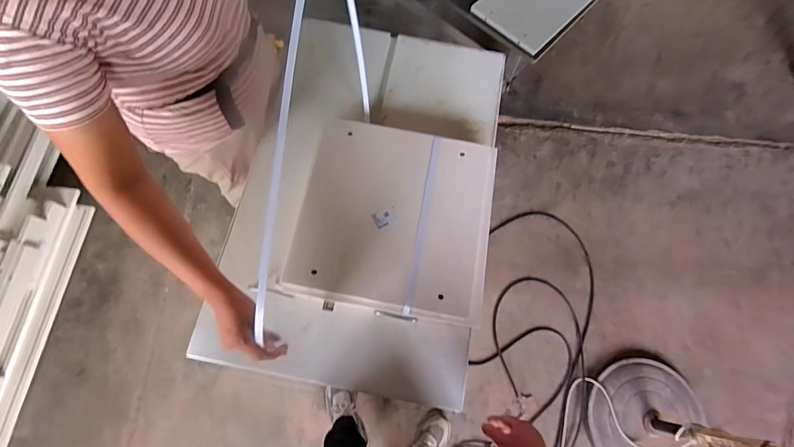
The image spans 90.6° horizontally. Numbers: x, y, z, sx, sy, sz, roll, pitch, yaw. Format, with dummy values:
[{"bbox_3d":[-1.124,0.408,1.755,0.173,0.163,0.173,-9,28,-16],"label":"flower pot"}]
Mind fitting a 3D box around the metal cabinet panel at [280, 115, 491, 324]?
[{"bbox_3d":[-0.002,-0.015,0.845,0.395,0.051,0.388,9,76,5],"label":"metal cabinet panel"}]

